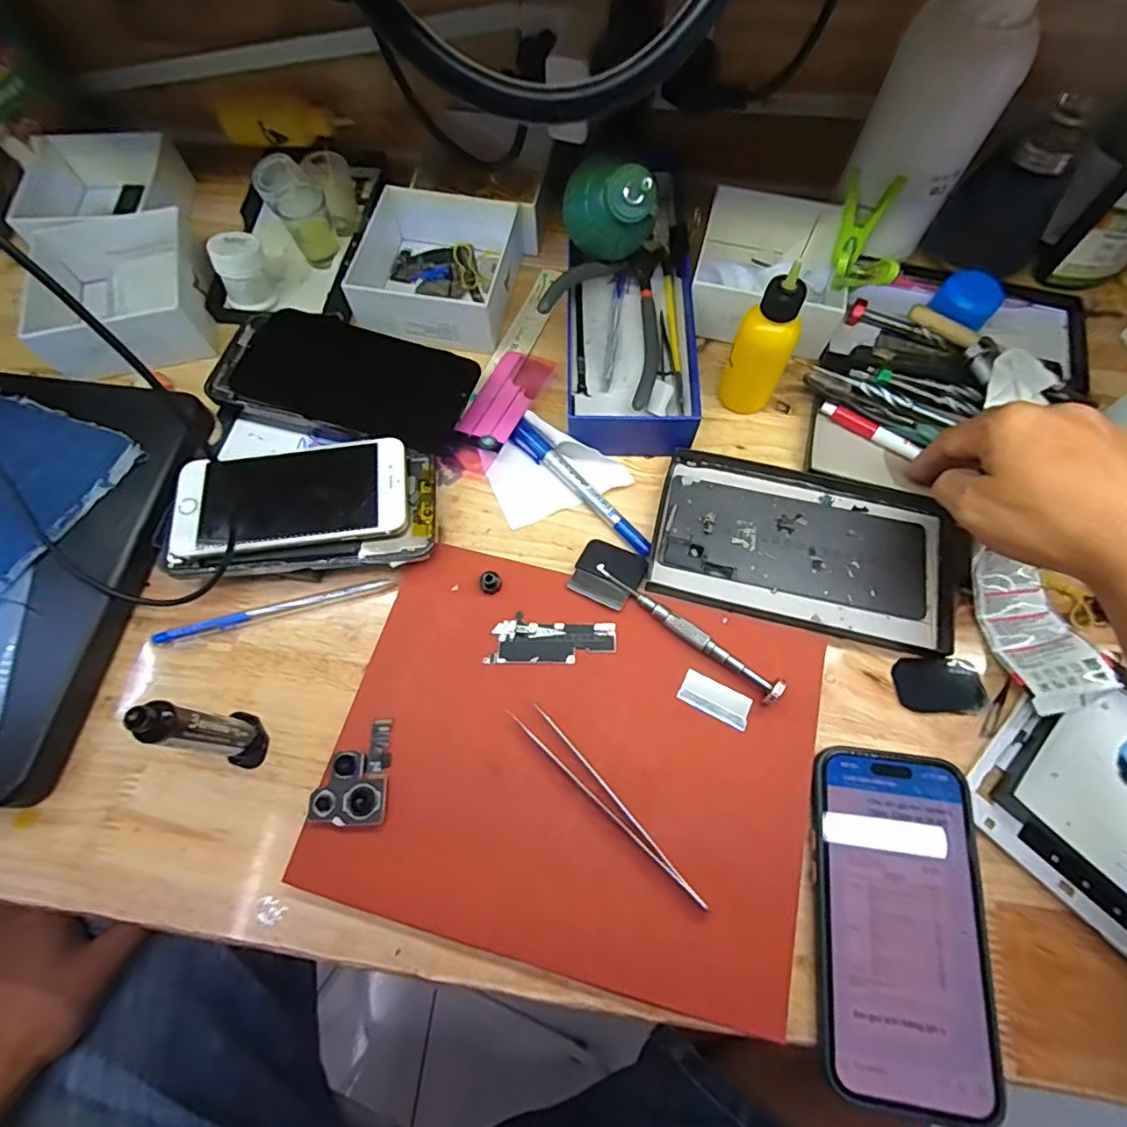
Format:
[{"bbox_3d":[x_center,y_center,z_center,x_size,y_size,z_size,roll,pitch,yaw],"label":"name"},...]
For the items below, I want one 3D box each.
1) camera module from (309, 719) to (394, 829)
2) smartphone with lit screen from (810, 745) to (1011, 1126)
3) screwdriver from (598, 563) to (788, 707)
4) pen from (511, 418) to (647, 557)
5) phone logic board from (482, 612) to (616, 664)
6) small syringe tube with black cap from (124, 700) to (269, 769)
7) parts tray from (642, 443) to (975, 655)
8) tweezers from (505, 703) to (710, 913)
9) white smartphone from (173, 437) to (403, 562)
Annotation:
[{"bbox_3d":[-0.110,0.109,0.299,0.037,0.012,0.051,0,68,0],"label":"camera module"},{"bbox_3d":[0.162,0.167,0.273,0.077,0.012,0.146,6,69,3],"label":"smartphone with lit screen"},{"bbox_3d":[0.068,0.038,0.324,0.121,0.015,0.013,34,73,13],"label":"screwdriver"},{"bbox_3d":[0.010,-0.048,0.365,0.015,0.009,0.121,-41,73,-14],"label":"pen"},{"bbox_3d":[-0.007,0.044,0.327,0.071,0.004,0.026,0,68,1],"label":"phone logic board"},{"bbox_3d":[-0.175,0.082,0.274,0.025,0.090,0.024,15,69,6],"label":"small syringe tube with black cap"},{"bbox_3d":[0.152,-0.012,0.354,0.183,0.011,0.103,12,69,5],"label":"parts tray"},{"bbox_3d":[0.023,0.119,0.294,0.132,0.004,0.014,41,76,16],"label":"tweezers"},{"bbox_3d":[-0.161,-0.040,0.342,0.131,0.013,0.067,-8,65,-3],"label":"white smartphone"}]

